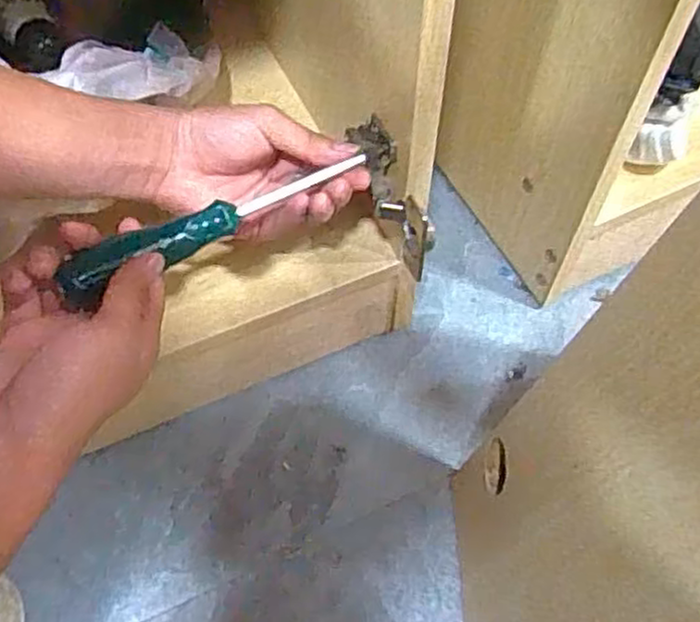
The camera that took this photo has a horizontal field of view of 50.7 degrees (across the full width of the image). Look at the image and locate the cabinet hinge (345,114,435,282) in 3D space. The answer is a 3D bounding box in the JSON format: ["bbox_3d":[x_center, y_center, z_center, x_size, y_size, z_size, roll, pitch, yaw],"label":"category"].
[{"bbox_3d":[0.024,-0.070,0.436,0.023,0.029,0.103,-17,76,-11],"label":"cabinet hinge"}]

